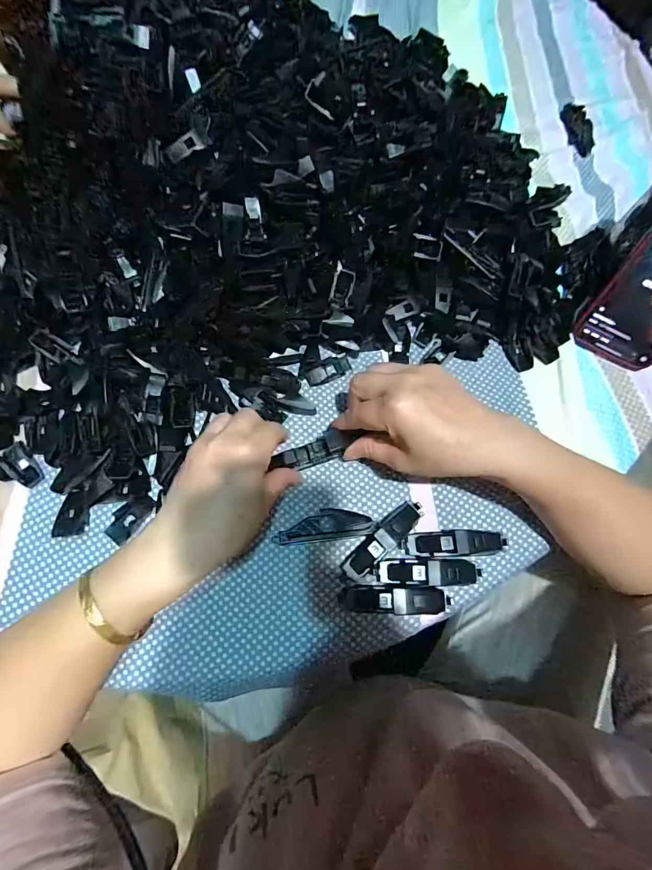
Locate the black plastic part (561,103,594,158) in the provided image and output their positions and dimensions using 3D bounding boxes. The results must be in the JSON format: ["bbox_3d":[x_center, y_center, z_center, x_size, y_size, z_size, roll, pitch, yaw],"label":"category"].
[{"bbox_3d":[0.297,-0.363,0.463,0.018,0.018,0.079,0,71,-3],"label":"black plastic part"}]

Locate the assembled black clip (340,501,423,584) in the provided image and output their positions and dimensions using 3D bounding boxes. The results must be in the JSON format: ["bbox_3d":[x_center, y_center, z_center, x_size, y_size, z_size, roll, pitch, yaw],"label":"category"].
[{"bbox_3d":[0.045,0.079,0.303,0.021,0.019,0.076,43,74,12],"label":"assembled black clip"}]

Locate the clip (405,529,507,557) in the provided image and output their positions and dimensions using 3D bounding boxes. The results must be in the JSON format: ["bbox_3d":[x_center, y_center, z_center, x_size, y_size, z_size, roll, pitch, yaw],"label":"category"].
[{"bbox_3d":[0.100,0.082,0.304,0.077,0.020,0.019,-1,71,-3],"label":"clip"}]

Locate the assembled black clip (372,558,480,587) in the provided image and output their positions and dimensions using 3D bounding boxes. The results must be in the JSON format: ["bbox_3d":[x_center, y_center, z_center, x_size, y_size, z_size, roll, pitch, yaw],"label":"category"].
[{"bbox_3d":[0.074,0.101,0.292,0.073,0.013,0.018,-4,70,12],"label":"assembled black clip"}]

